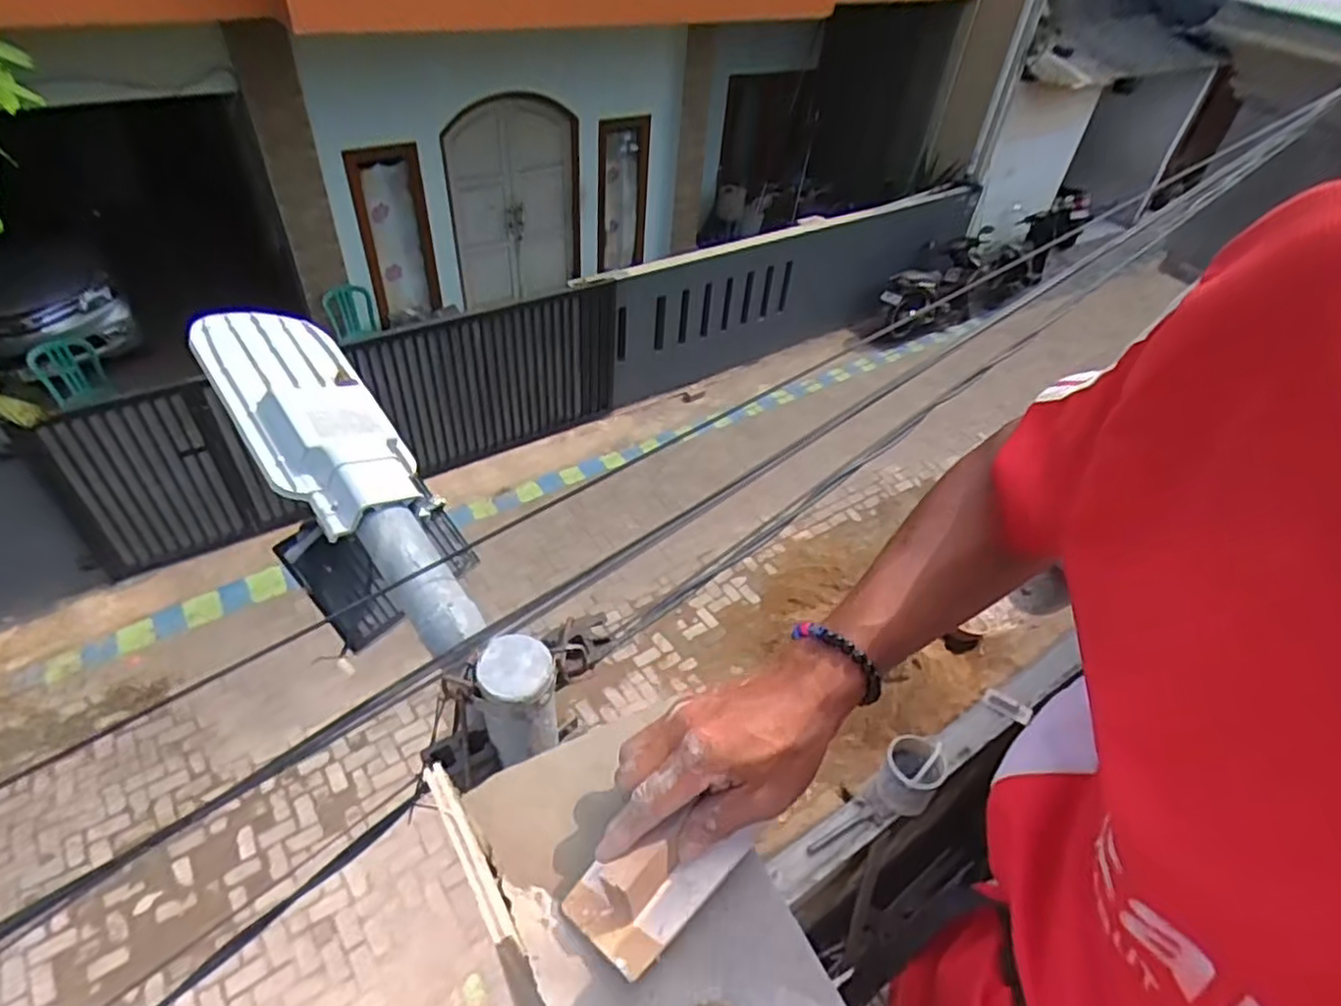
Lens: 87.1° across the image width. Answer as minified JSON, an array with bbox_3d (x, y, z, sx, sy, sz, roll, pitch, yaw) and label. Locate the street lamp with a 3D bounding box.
[{"bbox_3d":[-0.345,-0.048,0.749,0.150,0.064,0.489,-29,67,-32],"label":"street lamp"}]

